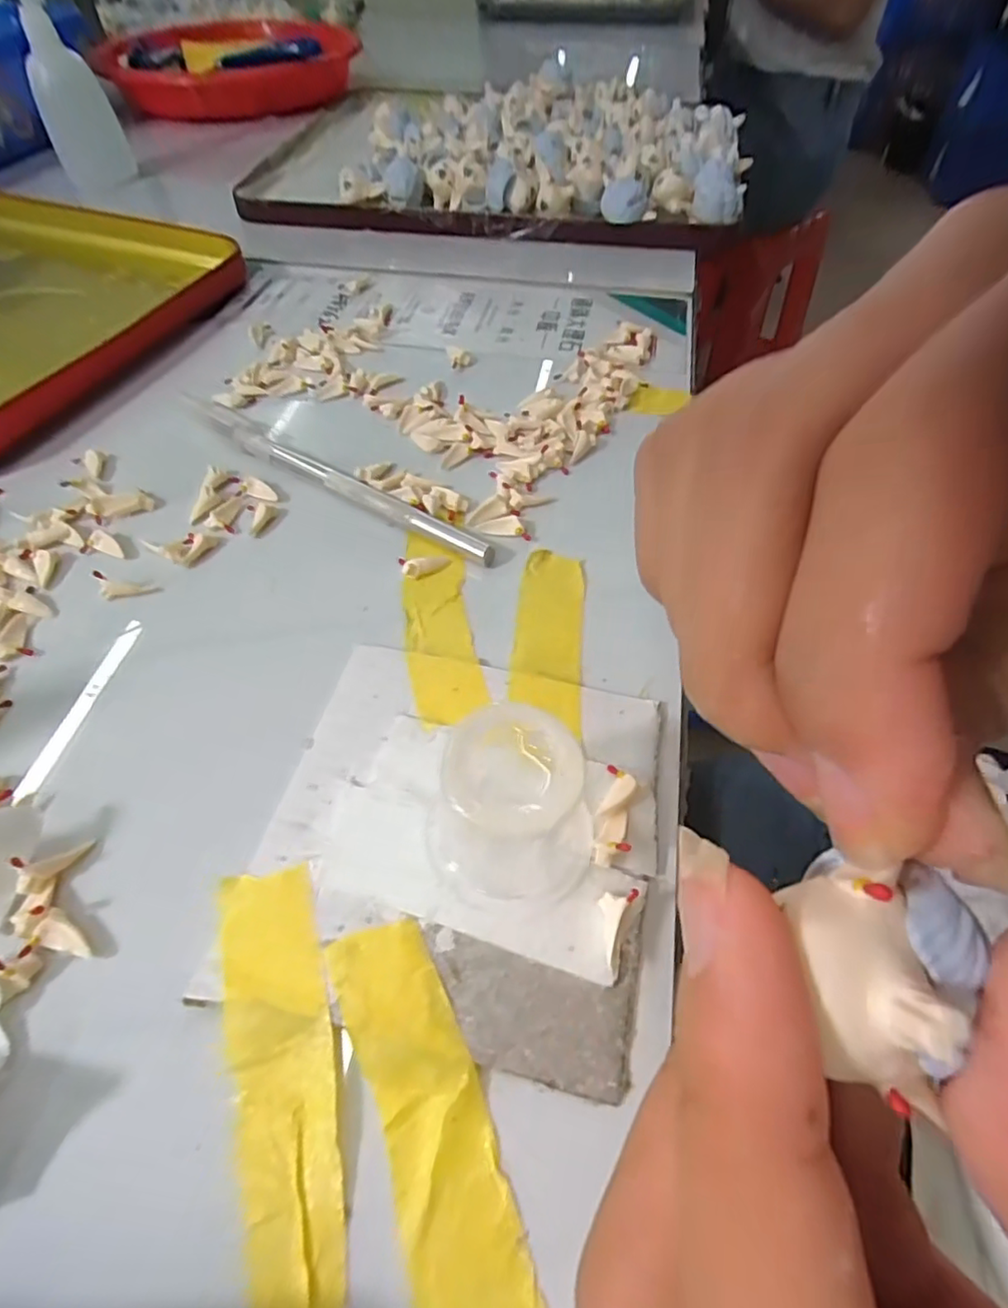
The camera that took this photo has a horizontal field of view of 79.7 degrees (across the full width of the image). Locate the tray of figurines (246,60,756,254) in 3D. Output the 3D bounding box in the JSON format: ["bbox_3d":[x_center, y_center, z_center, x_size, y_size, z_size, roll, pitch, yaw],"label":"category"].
[{"bbox_3d":[0.000,-0.335,0.401,0.311,0.039,0.228,12,55,10],"label":"tray of figurines"}]

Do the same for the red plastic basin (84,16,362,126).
[{"bbox_3d":[-0.234,-0.521,0.529,0.195,0.031,0.181,-6,54,-5],"label":"red plastic basin"}]

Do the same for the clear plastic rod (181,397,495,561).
[{"bbox_3d":[-0.064,-0.065,0.220,0.143,0.008,0.010,28,59,19],"label":"clear plastic rod"}]

